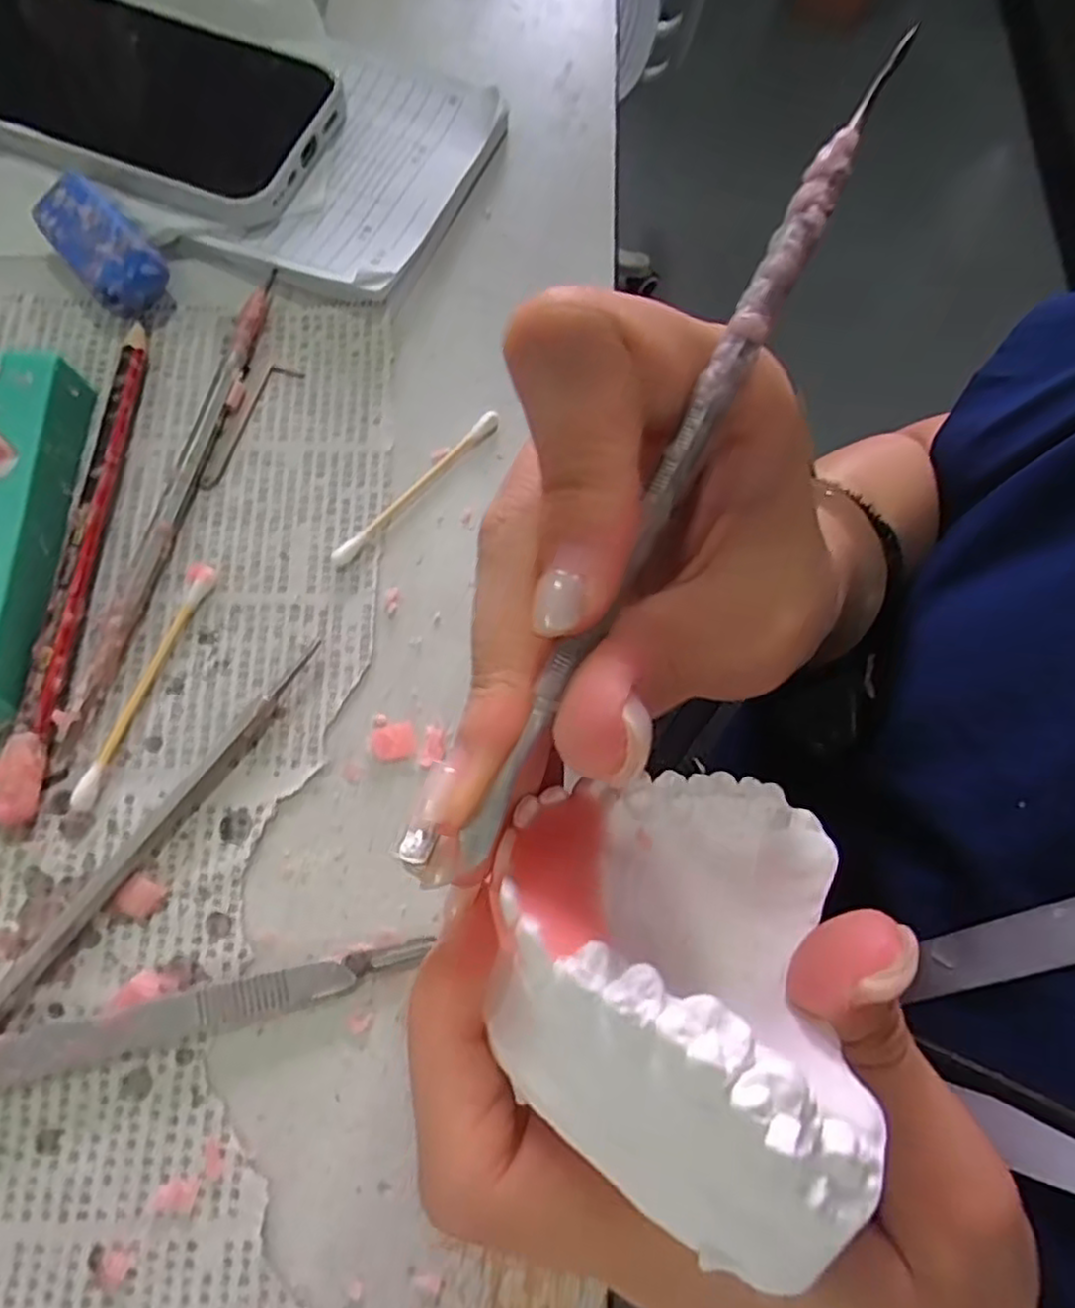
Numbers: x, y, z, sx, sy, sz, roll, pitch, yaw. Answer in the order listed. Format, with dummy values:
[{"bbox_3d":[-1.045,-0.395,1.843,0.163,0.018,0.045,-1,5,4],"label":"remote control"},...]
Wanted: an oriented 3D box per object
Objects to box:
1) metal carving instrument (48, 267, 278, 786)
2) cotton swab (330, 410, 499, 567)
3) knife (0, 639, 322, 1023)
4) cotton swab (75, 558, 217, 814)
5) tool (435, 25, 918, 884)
[{"bbox_3d":[-0.108,-0.048,0.213,0.009,0.009,0.168,13,73,2],"label":"metal carving instrument"},{"bbox_3d":[-0.037,-0.053,0.223,0.005,0.007,0.072,40,76,9],"label":"cotton swab"},{"bbox_3d":[-0.113,0.063,0.178,0.010,0.007,0.165,37,76,8],"label":"knife"},{"bbox_3d":[-0.109,0.007,0.197,0.007,0.005,0.073,20,74,4],"label":"cotton swab"},{"bbox_3d":[0.023,-0.032,0.110,0.006,0.008,0.148,27,86,6],"label":"tool"}]

